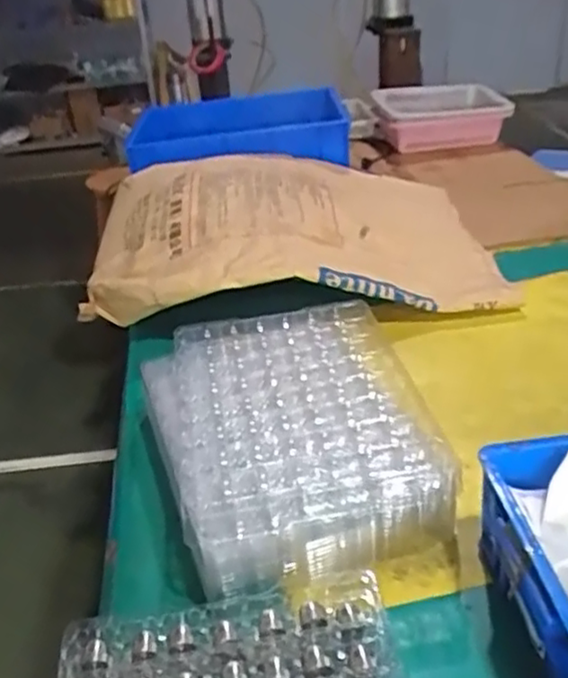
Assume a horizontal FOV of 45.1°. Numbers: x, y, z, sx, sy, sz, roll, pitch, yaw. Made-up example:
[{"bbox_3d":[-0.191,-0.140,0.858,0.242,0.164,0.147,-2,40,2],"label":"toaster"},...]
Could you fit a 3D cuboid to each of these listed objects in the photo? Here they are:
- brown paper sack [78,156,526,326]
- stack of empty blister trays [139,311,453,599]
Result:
[{"bbox_3d":[0.006,-0.189,1.204,0.662,0.137,0.489,-8,30,-4],"label":"brown paper sack"},{"bbox_3d":[0.011,0.103,0.782,0.297,0.096,0.377,-13,31,-14],"label":"stack of empty blister trays"}]

